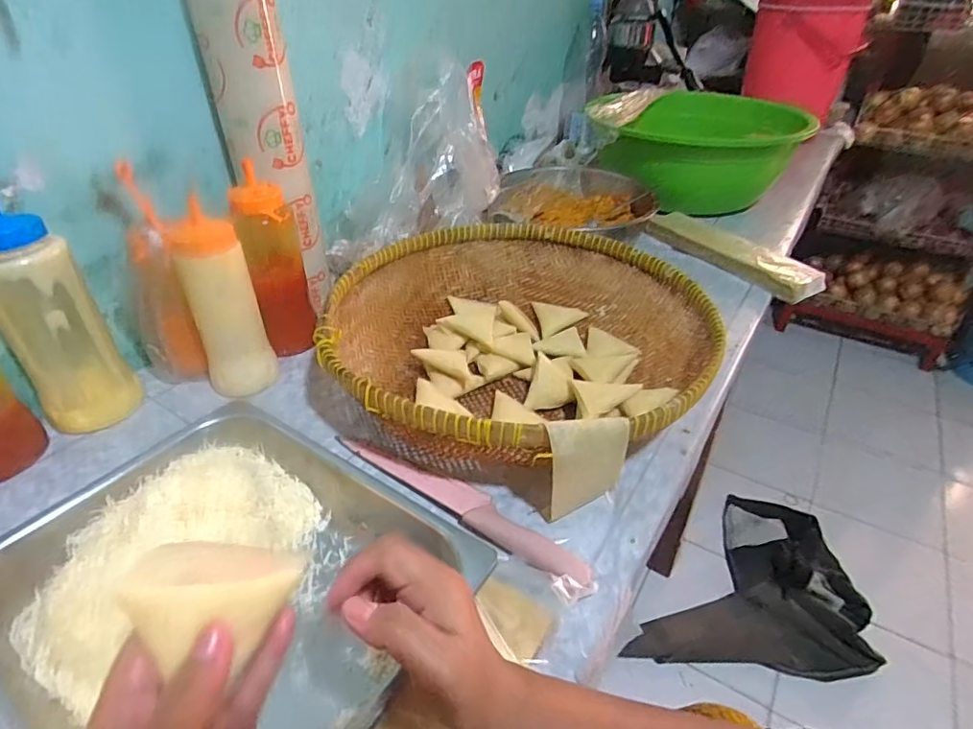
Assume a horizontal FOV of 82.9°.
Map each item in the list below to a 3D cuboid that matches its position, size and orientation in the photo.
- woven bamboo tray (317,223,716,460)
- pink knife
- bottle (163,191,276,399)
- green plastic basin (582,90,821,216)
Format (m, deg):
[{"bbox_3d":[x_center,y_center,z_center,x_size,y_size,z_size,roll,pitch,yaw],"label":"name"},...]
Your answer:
[{"bbox_3d":[0.039,-0.033,0.648,0.414,0.102,0.426,0,36,-1],"label":"woven bamboo tray"},{"bbox_3d":[-0.026,0.119,0.510,0.273,0.026,0.042,27,44,31],"label":"pink knife"},{"bbox_3d":[-0.291,-0.064,0.614,0.073,0.195,0.068,-16,39,-22],"label":"bottle"},{"bbox_3d":[0.395,-0.431,1.131,0.383,0.175,0.396,1,36,0],"label":"green plastic basin"}]

